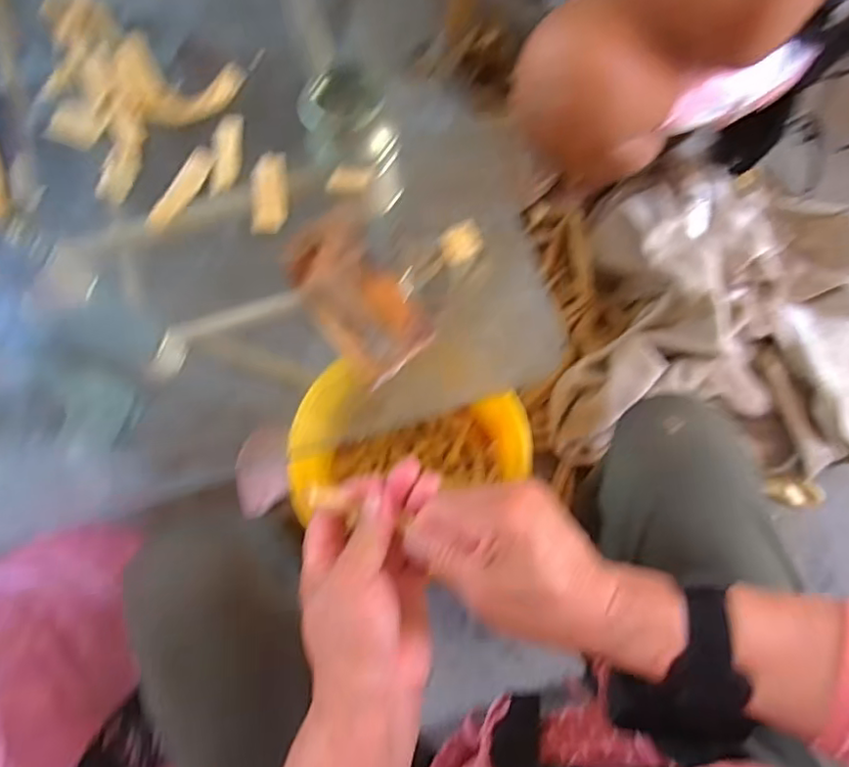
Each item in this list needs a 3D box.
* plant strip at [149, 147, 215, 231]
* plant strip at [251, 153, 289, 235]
[{"bbox_3d":[-0.198,-0.159,0.505,0.019,0.004,0.083,26,71,-9],"label":"plant strip"},{"bbox_3d":[-0.126,-0.156,0.503,0.031,0.017,0.065,-7,71,0],"label":"plant strip"}]

